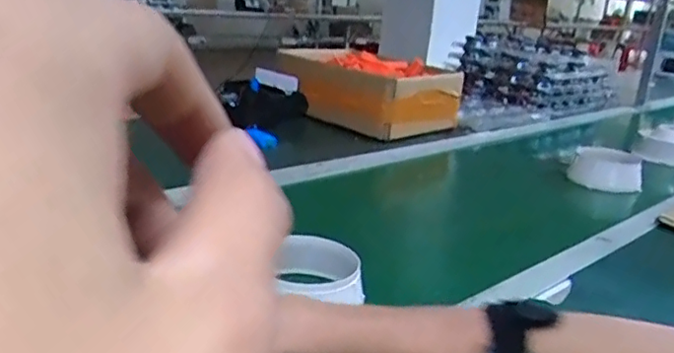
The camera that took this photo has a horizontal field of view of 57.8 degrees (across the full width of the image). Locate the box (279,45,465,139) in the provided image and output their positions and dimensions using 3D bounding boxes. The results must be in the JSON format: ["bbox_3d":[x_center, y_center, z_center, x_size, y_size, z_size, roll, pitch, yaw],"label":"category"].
[{"bbox_3d":[0.053,-0.197,1.402,0.237,0.140,0.376,-12,26,-44],"label":"box"}]

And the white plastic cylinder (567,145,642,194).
[{"bbox_3d":[0.506,-0.009,1.151,0.125,0.087,0.080,10,19,13],"label":"white plastic cylinder"}]

